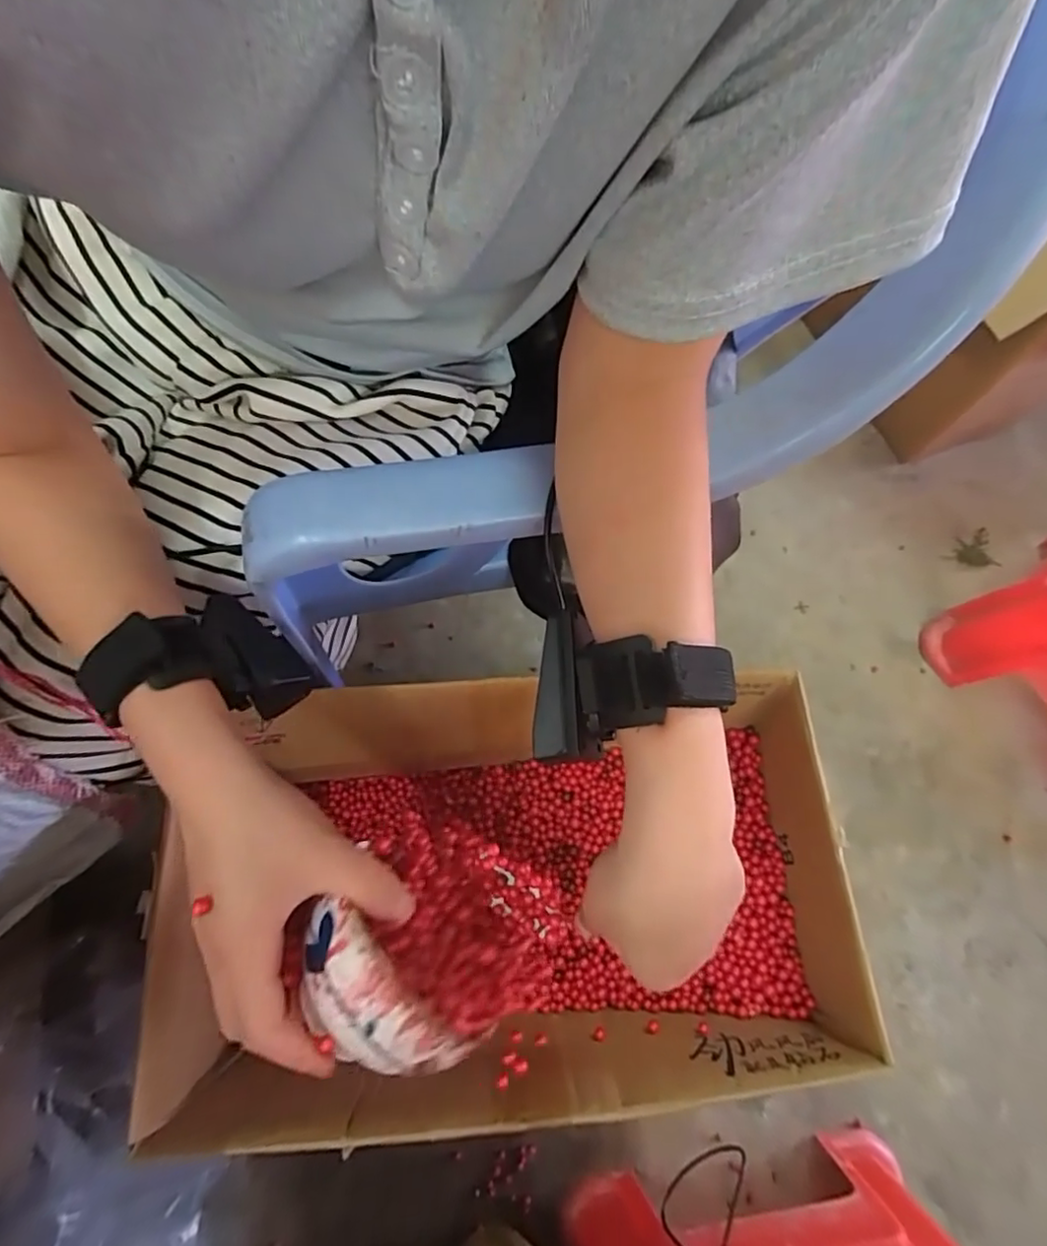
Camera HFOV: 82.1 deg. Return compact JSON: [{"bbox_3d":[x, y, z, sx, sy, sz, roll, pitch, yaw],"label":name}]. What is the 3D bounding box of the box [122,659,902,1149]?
[{"bbox_3d":[-0.009,0.187,0.449,0.434,0.153,0.259,-2,70,-5],"label":"box"}]

